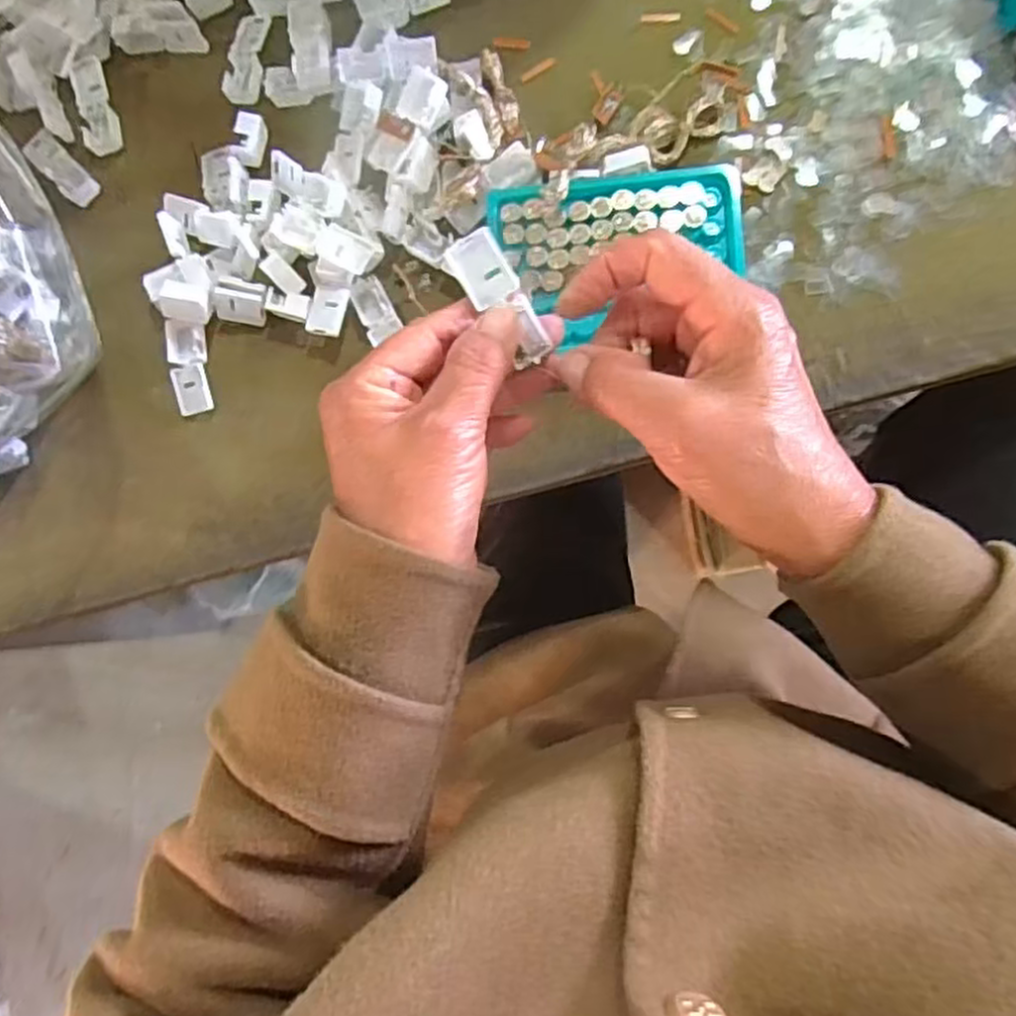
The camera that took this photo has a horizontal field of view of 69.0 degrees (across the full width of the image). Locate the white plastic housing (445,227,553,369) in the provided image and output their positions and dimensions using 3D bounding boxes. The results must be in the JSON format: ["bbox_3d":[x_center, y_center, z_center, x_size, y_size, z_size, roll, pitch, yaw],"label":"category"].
[{"bbox_3d":[-0.001,-0.083,0.293,0.021,0.009,0.054,-37,101,4],"label":"white plastic housing"}]

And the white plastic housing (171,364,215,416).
[{"bbox_3d":[-0.177,-0.066,0.413,0.019,0.006,0.026,-11,83,6],"label":"white plastic housing"}]

